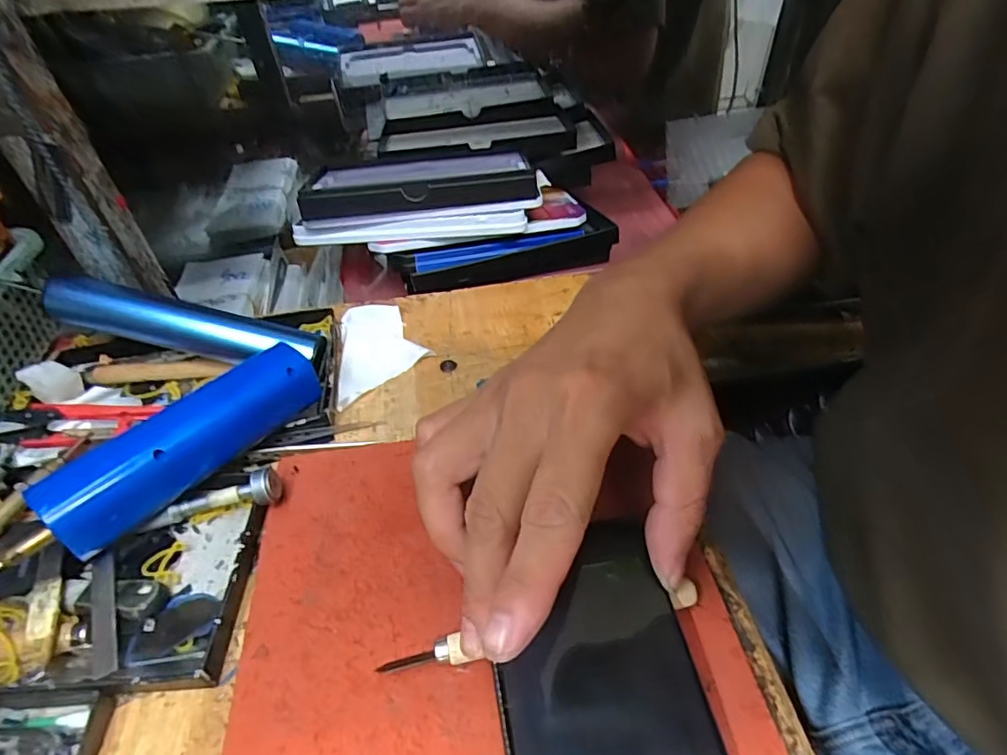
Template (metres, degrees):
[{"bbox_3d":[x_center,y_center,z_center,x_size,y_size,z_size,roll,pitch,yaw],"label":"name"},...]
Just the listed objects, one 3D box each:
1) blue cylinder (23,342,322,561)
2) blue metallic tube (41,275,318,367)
[{"bbox_3d":[-0.151,0.031,0.272,0.029,0.037,0.127,28,52,28],"label":"blue cylinder"},{"bbox_3d":[-0.186,-0.031,0.327,0.148,0.024,0.023,11,43,-10],"label":"blue metallic tube"}]

